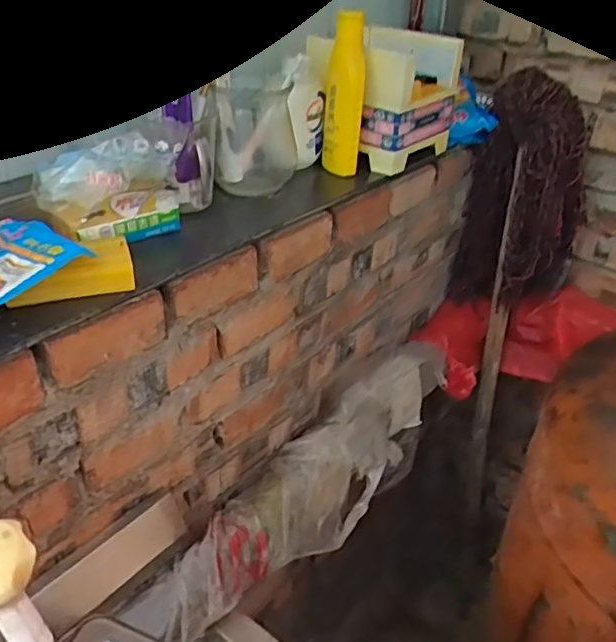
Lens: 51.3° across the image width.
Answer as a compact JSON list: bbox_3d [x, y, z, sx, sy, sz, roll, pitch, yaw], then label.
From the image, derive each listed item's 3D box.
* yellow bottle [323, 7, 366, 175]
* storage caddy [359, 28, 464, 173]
[{"bbox_3d":[0.046,-0.279,0.793,0.046,0.184,0.043,3,33,0],"label":"yellow bottle"},{"bbox_3d":[0.136,-0.290,0.858,0.062,0.137,0.168,25,39,29],"label":"storage caddy"}]

